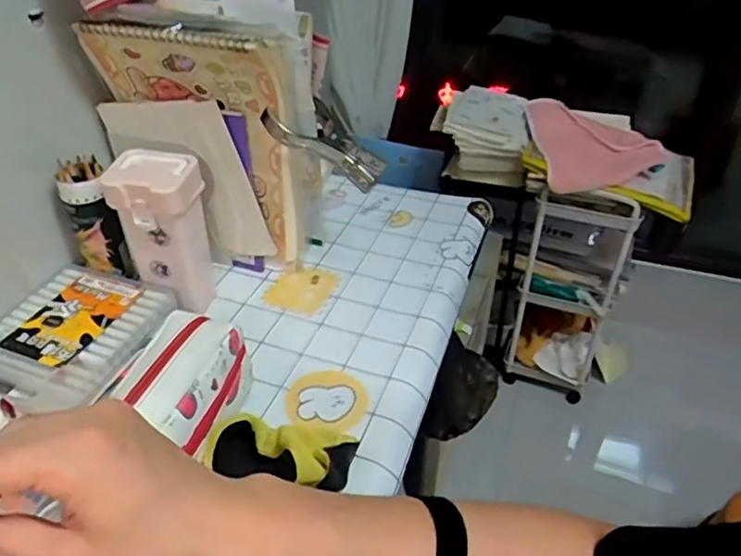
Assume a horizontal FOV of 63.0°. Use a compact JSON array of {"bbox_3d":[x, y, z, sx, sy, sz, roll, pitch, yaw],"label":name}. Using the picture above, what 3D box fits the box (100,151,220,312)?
[{"bbox_3d":[-0.215,-0.044,0.640,0.084,0.165,0.067,7,39,7],"label":"box"}]

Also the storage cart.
[{"bbox_3d":[0.464,-0.008,1.481,0.267,0.546,0.258,9,41,15],"label":"storage cart"}]

